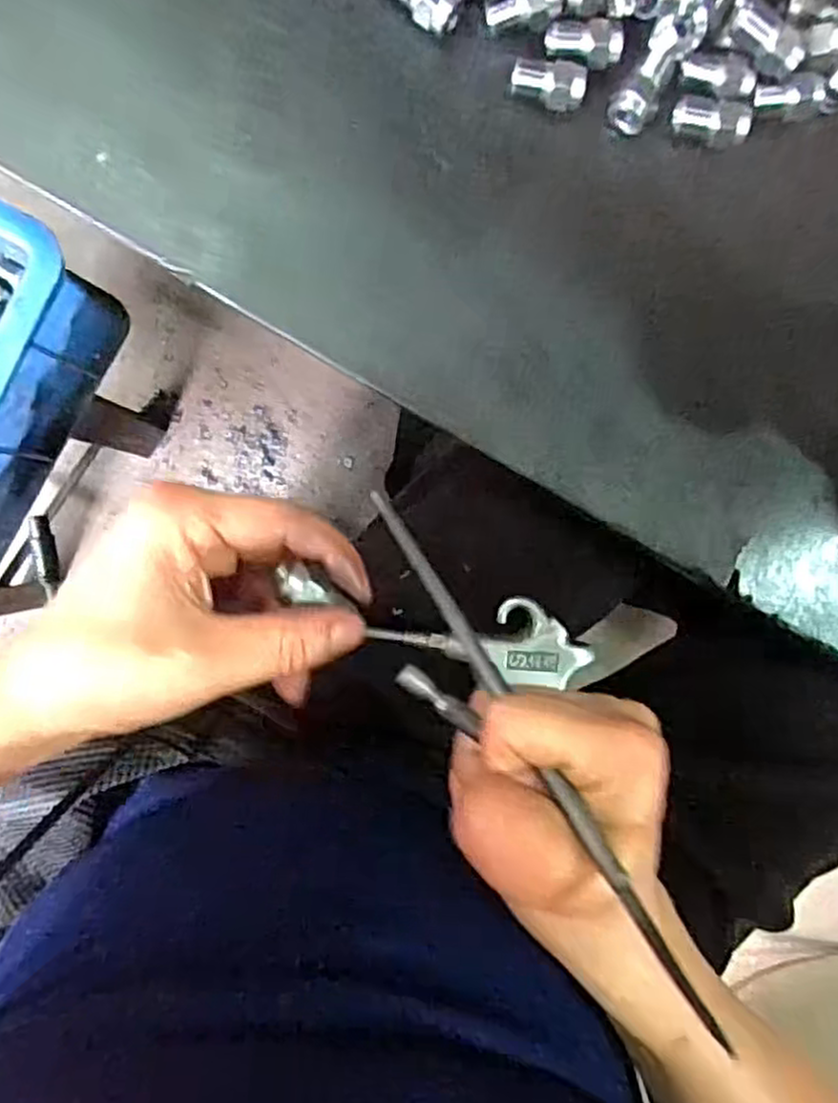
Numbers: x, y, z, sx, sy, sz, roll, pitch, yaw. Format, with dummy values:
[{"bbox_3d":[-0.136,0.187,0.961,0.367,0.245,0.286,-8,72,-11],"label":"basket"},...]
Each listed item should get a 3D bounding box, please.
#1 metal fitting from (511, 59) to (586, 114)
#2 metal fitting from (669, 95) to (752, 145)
[{"bbox_3d":[0.051,-0.186,0.295,0.028,0.014,0.015,16,91,-5],"label":"metal fitting"},{"bbox_3d":[0.118,-0.173,0.297,0.029,0.013,0.013,11,91,-4],"label":"metal fitting"}]

